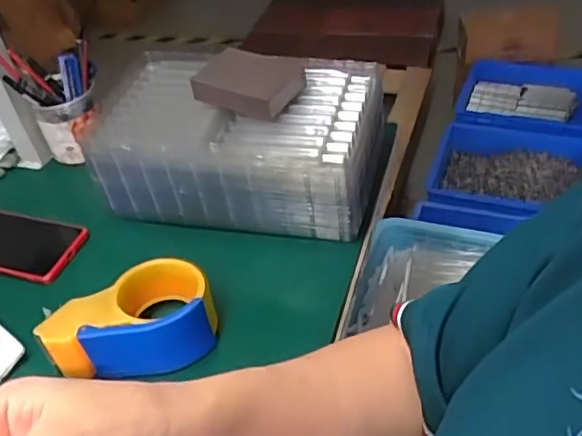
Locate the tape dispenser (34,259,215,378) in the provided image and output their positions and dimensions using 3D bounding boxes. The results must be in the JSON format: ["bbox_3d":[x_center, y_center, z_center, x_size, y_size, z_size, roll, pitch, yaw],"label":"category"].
[{"bbox_3d":[-0.138,0.090,0.526,0.141,0.058,0.083,-16,42,-9],"label":"tape dispenser"}]

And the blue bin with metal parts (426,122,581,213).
[{"bbox_3d":[0.569,-0.100,1.570,0.414,0.124,0.366,11,45,20],"label":"blue bin with metal parts"}]

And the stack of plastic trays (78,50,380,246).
[{"bbox_3d":[-0.054,-0.081,0.657,0.287,0.104,0.170,3,43,12],"label":"stack of plastic trays"}]

